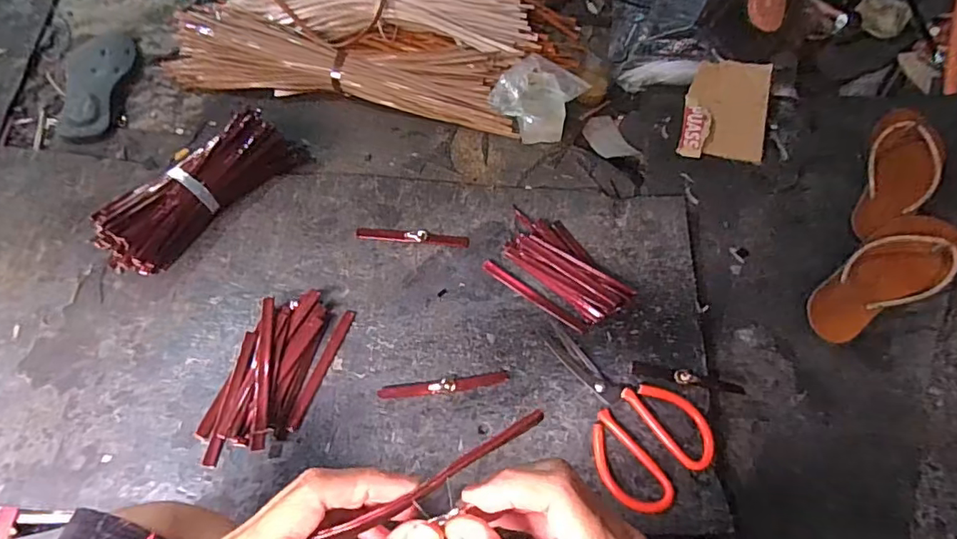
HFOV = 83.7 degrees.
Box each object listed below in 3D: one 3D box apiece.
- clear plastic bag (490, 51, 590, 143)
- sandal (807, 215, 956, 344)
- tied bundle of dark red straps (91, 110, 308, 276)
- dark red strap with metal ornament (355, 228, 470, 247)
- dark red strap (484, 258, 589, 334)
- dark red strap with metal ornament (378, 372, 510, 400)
[{"bbox_3d":[0.087,-0.264,0.817,0.128,0.042,0.134,27,65,10],"label":"clear plastic bag"},{"bbox_3d":[0.518,0.008,0.677,0.231,0.036,0.094,-36,70,-2],"label":"sandal"},{"bbox_3d":[-0.355,-0.107,0.690,0.084,0.068,0.271,32,64,15],"label":"tied bundle of dark red straps"},{"bbox_3d":[-0.085,-0.042,0.694,0.145,0.005,0.017,4,64,-1],"label":"dark red strap with metal ornament"},{"bbox_3d":[0.067,0.034,0.659,0.150,0.006,0.014,36,68,14],"label":"dark red strap"},{"bbox_3d":[-0.039,0.132,0.607,0.146,0.006,0.017,-4,64,-5],"label":"dark red strap with metal ornament"}]

